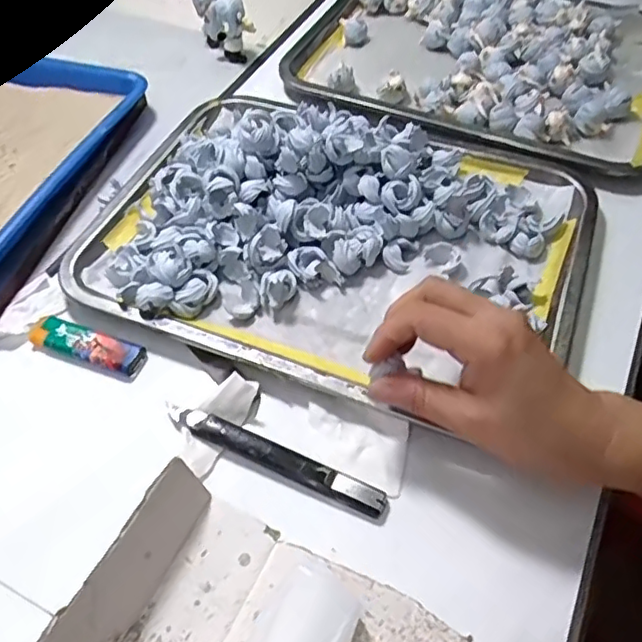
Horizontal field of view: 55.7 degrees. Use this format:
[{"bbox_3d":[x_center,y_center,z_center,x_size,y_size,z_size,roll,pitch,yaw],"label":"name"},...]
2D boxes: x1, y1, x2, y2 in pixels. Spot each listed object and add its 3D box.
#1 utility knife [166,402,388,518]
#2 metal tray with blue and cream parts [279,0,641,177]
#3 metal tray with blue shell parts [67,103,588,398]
[{"bbox_3d":[-0.028,0.076,0.350,0.137,0.010,0.018,20,57,15],"label":"utility knife"},{"bbox_3d":[0.148,-0.249,0.552,0.332,0.030,0.232,22,57,16],"label":"metal tray with blue and cream parts"},{"bbox_3d":[0.010,-0.075,0.439,0.342,0.048,0.237,15,55,12],"label":"metal tray with blue shell parts"}]

